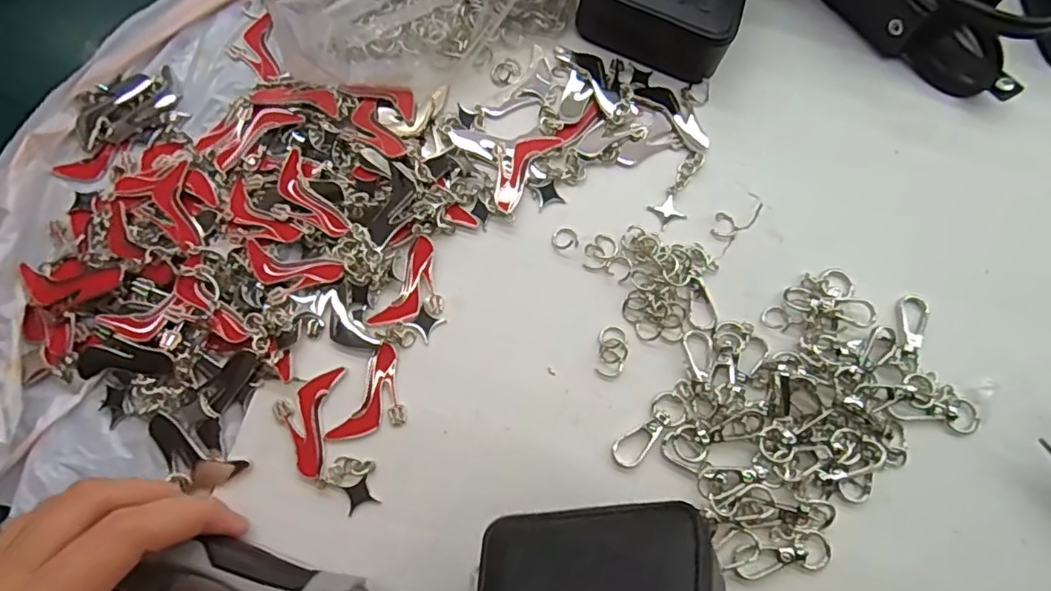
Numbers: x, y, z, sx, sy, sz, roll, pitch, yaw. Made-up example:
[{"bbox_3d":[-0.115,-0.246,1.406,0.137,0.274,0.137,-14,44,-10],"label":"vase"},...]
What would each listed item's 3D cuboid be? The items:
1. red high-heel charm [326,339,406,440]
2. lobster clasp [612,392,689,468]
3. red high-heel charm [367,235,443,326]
[{"bbox_3d":[-0.063,0.046,0.255,0.025,0.004,0.046,26,76,6],"label":"red high-heel charm"},{"bbox_3d":[0.054,0.058,0.253,0.039,0.004,0.014,-42,79,-11],"label":"lobster clasp"},{"bbox_3d":[-0.049,-0.002,0.267,0.025,0.004,0.045,28,76,7],"label":"red high-heel charm"}]

